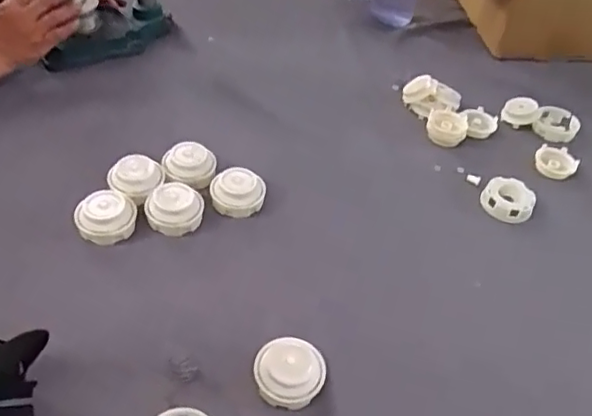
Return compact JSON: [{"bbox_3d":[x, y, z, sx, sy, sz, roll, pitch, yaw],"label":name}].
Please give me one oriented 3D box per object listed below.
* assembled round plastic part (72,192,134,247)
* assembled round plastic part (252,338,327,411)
[{"bbox_3d":[-0.205,0.013,0.634,0.062,0.056,0.056,-12,48,-19],"label":"assembled round plastic part"},{"bbox_3d":[-0.005,0.141,0.519,0.060,0.029,0.057,4,45,-4],"label":"assembled round plastic part"}]

